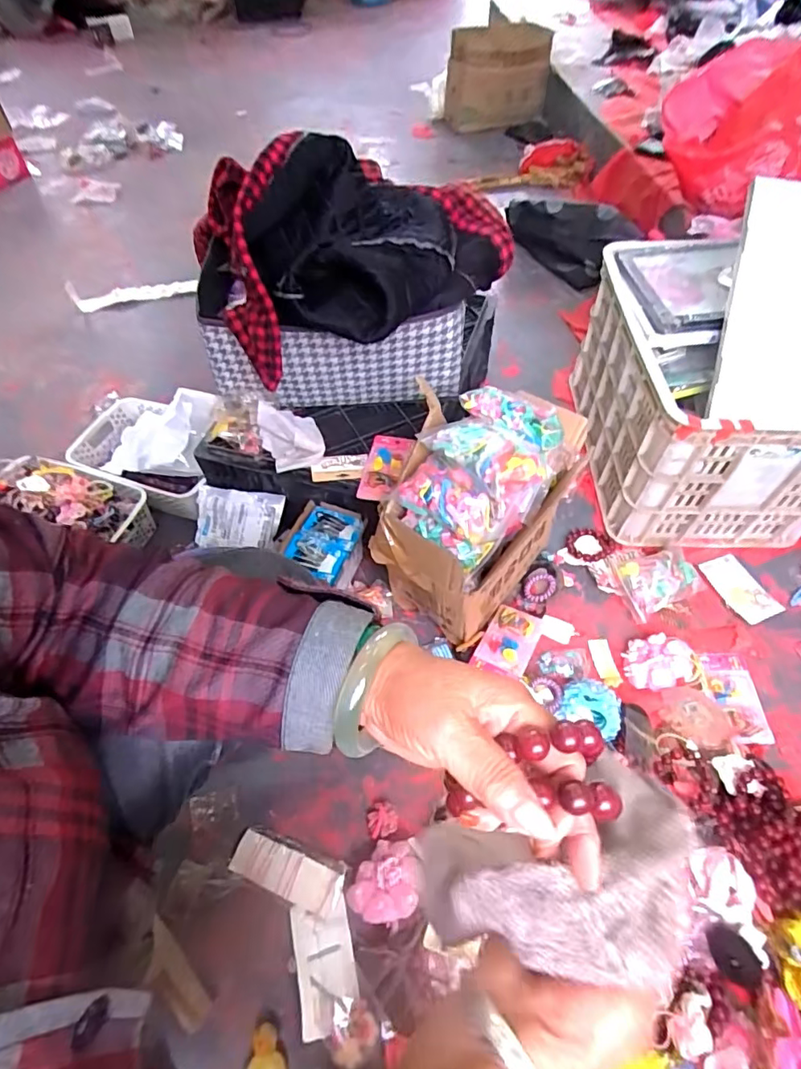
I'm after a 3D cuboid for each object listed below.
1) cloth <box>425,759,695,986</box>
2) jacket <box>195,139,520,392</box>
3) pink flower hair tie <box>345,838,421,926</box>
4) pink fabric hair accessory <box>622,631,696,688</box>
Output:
[{"bbox_3d":[0.088,0.189,0.288,0.143,0.099,0.088,-16,56,-9],"label":"cloth"},{"bbox_3d":[-0.053,-0.408,0.722,0.394,0.181,0.260,-40,62,-23],"label":"jacket"},{"bbox_3d":[-0.014,0.430,0.645,0.075,0.045,0.089,26,60,19],"label":"pink flower hair tie"},{"bbox_3d":[0.398,0.194,0.800,0.112,0.033,0.085,-7,55,-3],"label":"pink fabric hair accessory"}]

